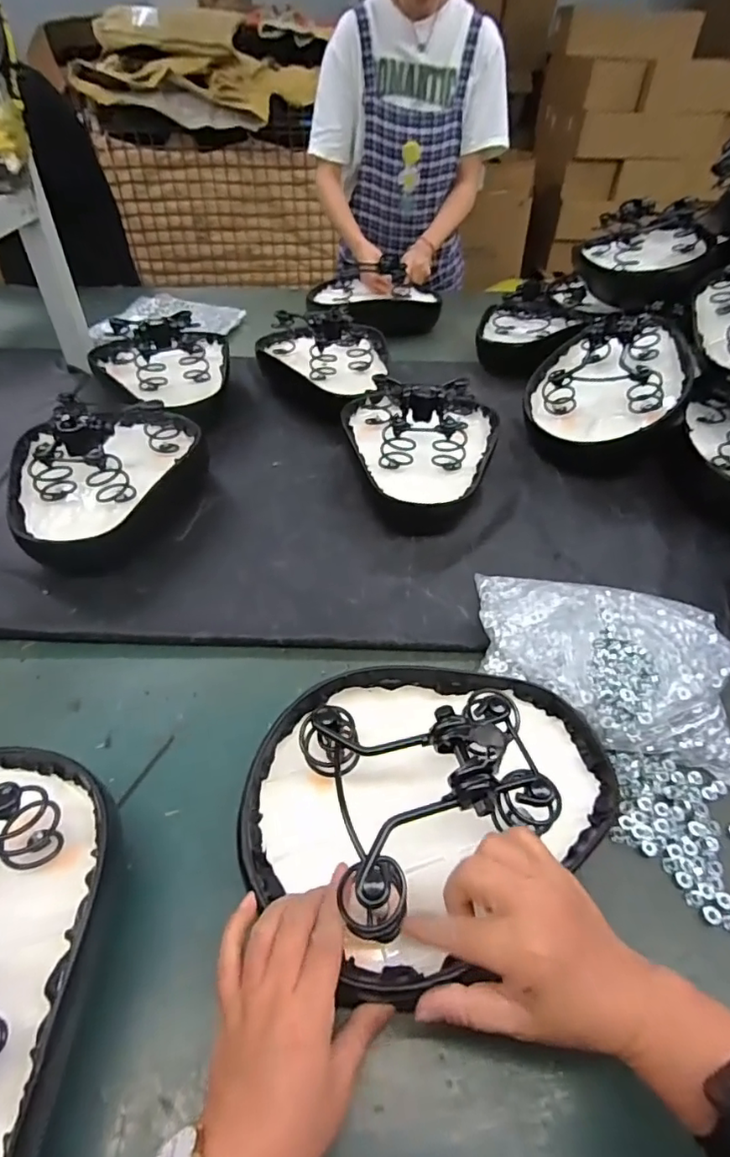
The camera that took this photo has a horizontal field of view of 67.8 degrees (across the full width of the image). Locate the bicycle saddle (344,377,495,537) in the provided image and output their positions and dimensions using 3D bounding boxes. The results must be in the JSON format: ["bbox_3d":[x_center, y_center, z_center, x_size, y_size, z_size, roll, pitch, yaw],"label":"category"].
[{"bbox_3d":[0.075,-0.182,0.731,0.208,0.124,0.236,3,46,1],"label":"bicycle saddle"}]

